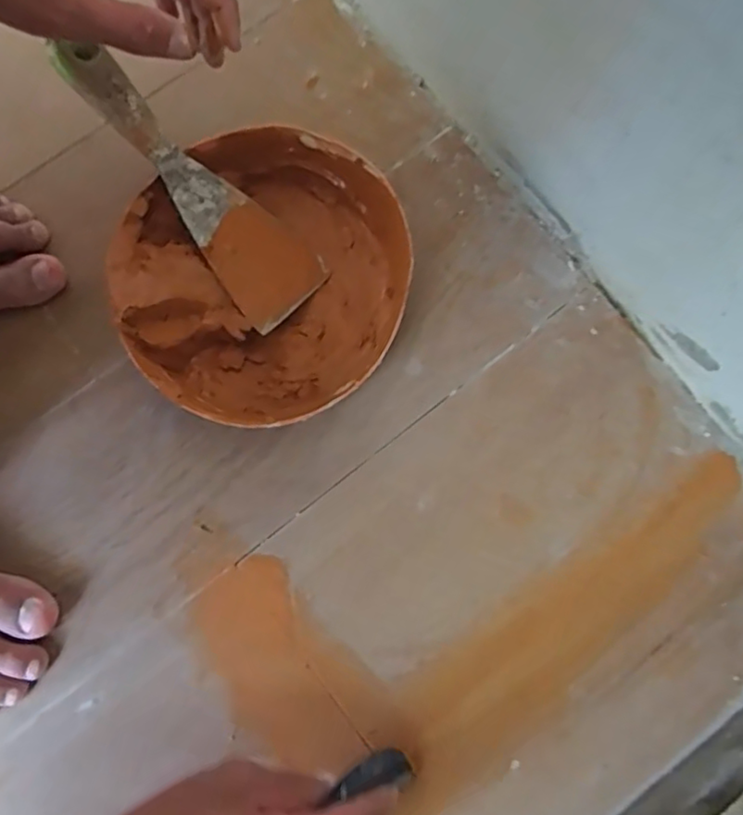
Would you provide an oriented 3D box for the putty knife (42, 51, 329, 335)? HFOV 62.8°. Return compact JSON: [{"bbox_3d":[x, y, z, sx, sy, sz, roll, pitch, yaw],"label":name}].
[{"bbox_3d":[-0.111,-0.136,0.376,0.063,0.029,0.191,-46,104,-8],"label":"putty knife"}]

